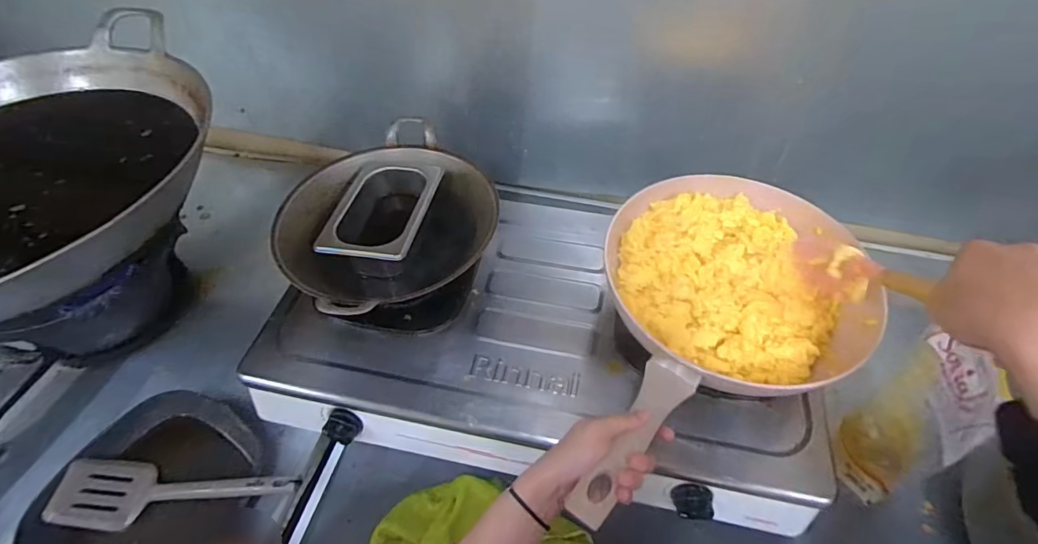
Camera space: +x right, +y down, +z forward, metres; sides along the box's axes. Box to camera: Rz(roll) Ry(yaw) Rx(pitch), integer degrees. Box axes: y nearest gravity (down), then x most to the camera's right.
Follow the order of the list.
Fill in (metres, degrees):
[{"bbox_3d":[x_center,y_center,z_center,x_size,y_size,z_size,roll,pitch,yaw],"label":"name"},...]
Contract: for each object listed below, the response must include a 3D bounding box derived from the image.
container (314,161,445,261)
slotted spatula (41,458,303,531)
[{"bbox_3d":[-0.168,-0.071,0.656,0.116,0.082,0.193,4,51,4],"label":"container"},{"bbox_3d":[-0.381,0.258,0.565,0.265,0.046,0.075,4,51,4],"label":"slotted spatula"}]

